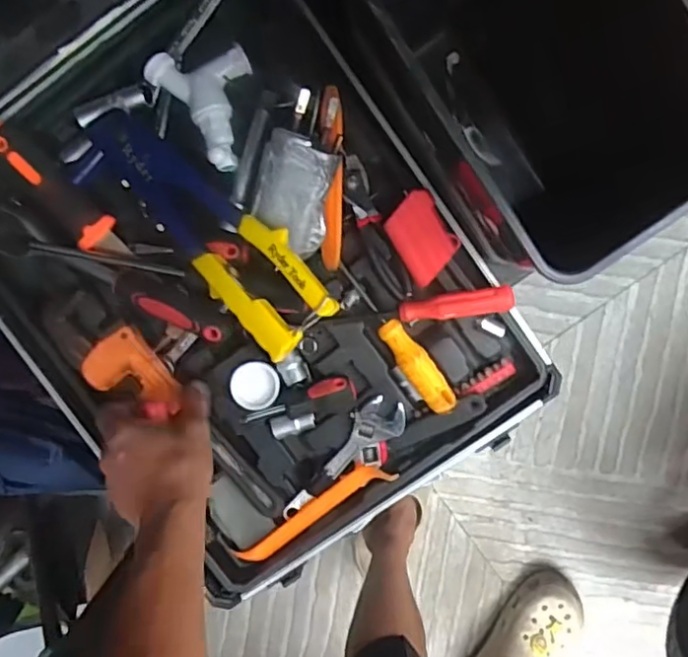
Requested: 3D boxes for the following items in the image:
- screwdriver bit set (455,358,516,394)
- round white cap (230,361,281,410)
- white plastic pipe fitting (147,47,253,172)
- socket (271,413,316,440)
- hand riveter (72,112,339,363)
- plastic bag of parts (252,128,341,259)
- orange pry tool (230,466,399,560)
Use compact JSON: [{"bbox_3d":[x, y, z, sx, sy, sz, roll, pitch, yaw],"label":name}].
[{"bbox_3d":[0.124,0.045,0.521,0.053,0.008,0.017,-28,96,4],"label":"screwdriver bit set"},{"bbox_3d":[-0.077,0.049,0.520,0.041,0.010,0.041,0,97,1],"label":"round white cap"},{"bbox_3d":[-0.103,-0.189,0.475,0.072,0.027,0.103,-39,95,5],"label":"white plastic pipe fitting"},{"bbox_3d":[-0.044,0.086,0.528,0.038,0.012,0.018,-11,97,2],"label":"socket"},{"bbox_3d":[-0.112,-0.081,0.484,0.247,0.041,0.080,44,96,8],"label":"hand riveter"},{"bbox_3d":[-0.041,-0.107,0.483,0.060,0.024,0.097,7,123,-14],"label":"plastic bag of parts"},{"bbox_3d":[-0.027,0.165,0.530,0.161,0.017,0.021,-35,95,5],"label":"orange pry tool"}]

